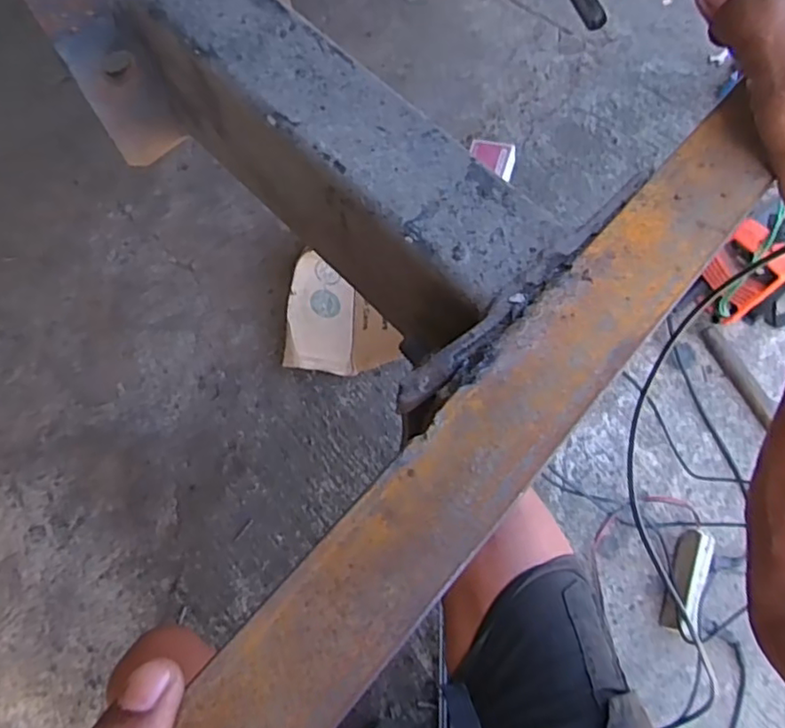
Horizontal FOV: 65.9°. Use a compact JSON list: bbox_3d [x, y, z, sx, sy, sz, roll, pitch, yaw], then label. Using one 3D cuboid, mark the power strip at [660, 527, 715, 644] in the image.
[{"bbox_3d":[0.412,0.303,0.845,0.042,0.029,0.146,23,68,9],"label":"power strip"}]

